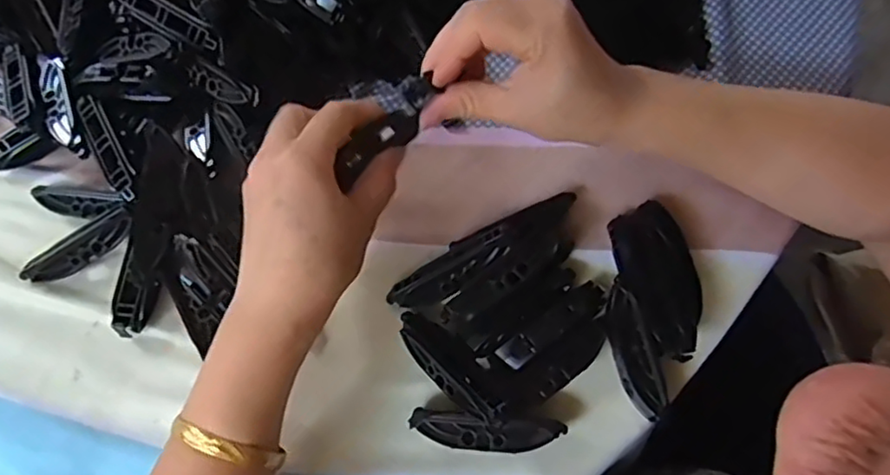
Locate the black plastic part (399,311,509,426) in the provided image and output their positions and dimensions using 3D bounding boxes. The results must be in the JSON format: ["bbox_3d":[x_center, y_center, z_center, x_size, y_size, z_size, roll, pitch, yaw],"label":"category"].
[{"bbox_3d":[0.004,0.068,0.340,0.026,0.019,0.078,-39,56,-12],"label":"black plastic part"}]

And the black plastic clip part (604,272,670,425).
[{"bbox_3d":[0.102,0.061,0.345,0.021,0.015,0.074,-12,69,-2],"label":"black plastic clip part"}]

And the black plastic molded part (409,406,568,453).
[{"bbox_3d":[0.022,0.102,0.328,0.080,0.015,0.019,5,70,4],"label":"black plastic molded part"}]

